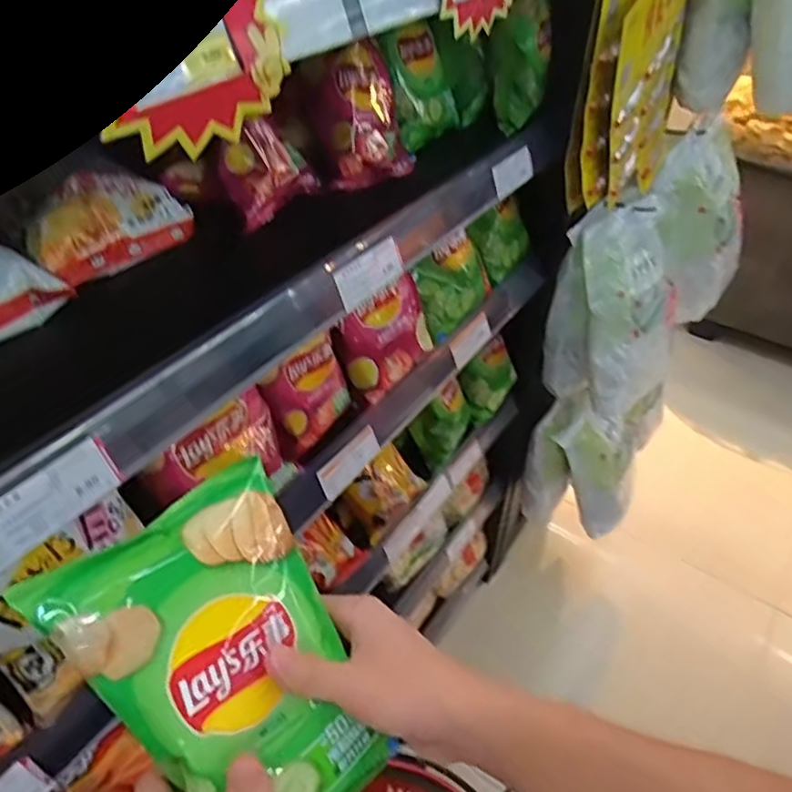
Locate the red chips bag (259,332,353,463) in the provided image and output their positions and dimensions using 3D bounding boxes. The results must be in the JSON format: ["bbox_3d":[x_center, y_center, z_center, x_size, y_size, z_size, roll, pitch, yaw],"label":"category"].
[{"bbox_3d":[-0.101,-0.006,0.692,0.045,0.104,0.105,17,46,43],"label":"red chips bag"}]

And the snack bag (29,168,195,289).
[{"bbox_3d":[-0.253,-0.150,0.547,0.052,0.068,0.136,27,49,25],"label":"snack bag"}]

